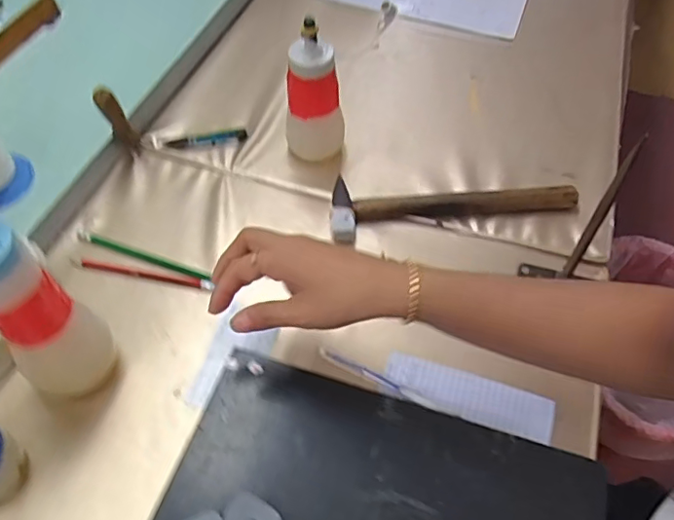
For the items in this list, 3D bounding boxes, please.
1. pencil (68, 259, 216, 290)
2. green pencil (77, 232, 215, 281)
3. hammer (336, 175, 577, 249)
[{"bbox_3d":[-0.189,0.013,0.535,0.136,0.006,0.011,10,55,7],"label":"pencil"},{"bbox_3d":[-0.191,-0.004,0.547,0.148,0.005,0.011,17,56,11],"label":"green pencil"},{"bbox_3d":[0.118,-0.060,0.573,0.250,0.023,0.077,-6,55,-5],"label":"hammer"}]

